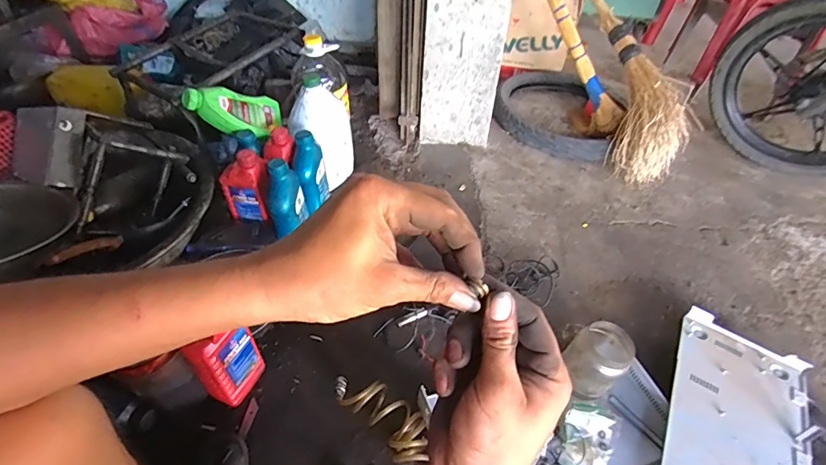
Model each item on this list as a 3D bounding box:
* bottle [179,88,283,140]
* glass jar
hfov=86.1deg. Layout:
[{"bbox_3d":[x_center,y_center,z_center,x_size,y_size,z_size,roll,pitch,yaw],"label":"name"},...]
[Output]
[{"bbox_3d":[-0.439,-0.296,1.099,0.237,0.063,0.118,1,79,-48],"label":"bottle"},{"bbox_3d":[0.344,0.240,0.825,0.097,0.114,0.093,2,45,-2],"label":"glass jar"}]

